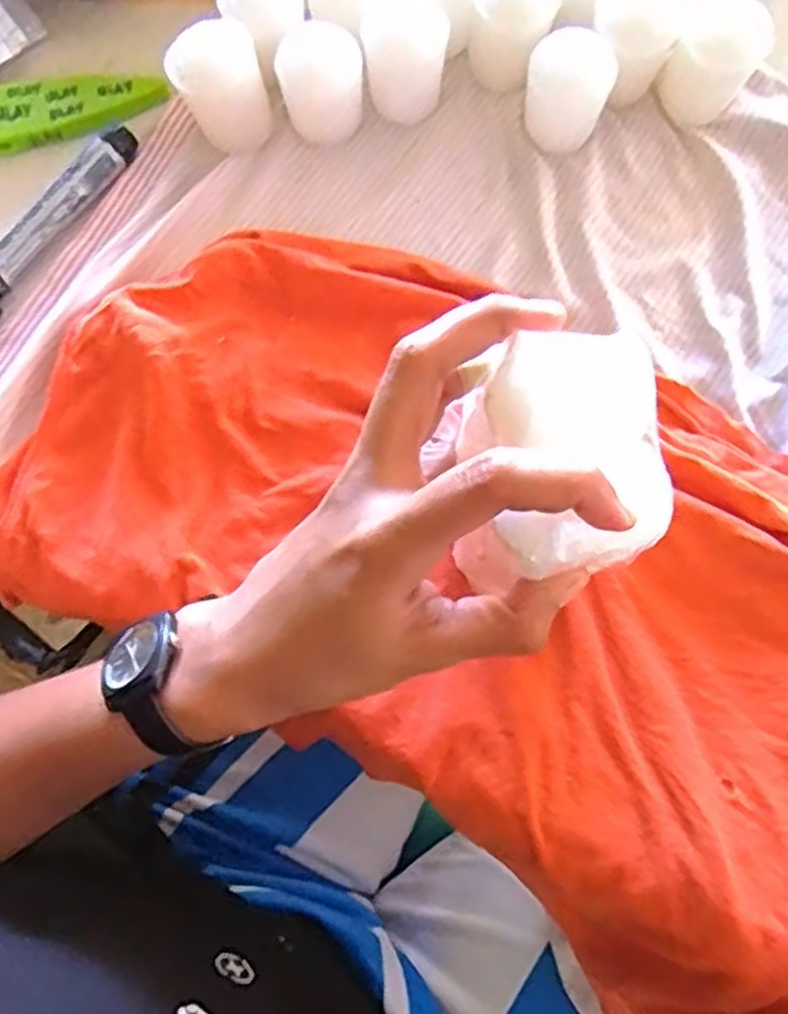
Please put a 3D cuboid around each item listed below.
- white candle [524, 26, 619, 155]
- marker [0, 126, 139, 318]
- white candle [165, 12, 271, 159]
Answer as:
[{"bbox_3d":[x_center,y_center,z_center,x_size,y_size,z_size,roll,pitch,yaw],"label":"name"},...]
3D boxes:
[{"bbox_3d":[0.080,-0.188,0.361,0.036,0.041,0.033,0,75,1],"label":"white candle"},{"bbox_3d":[-0.164,-0.123,0.357,0.019,0.013,0.134,36,79,10],"label":"marker"},{"bbox_3d":[-0.079,-0.191,0.361,0.038,0.046,0.033,-20,76,-4],"label":"white candle"}]

